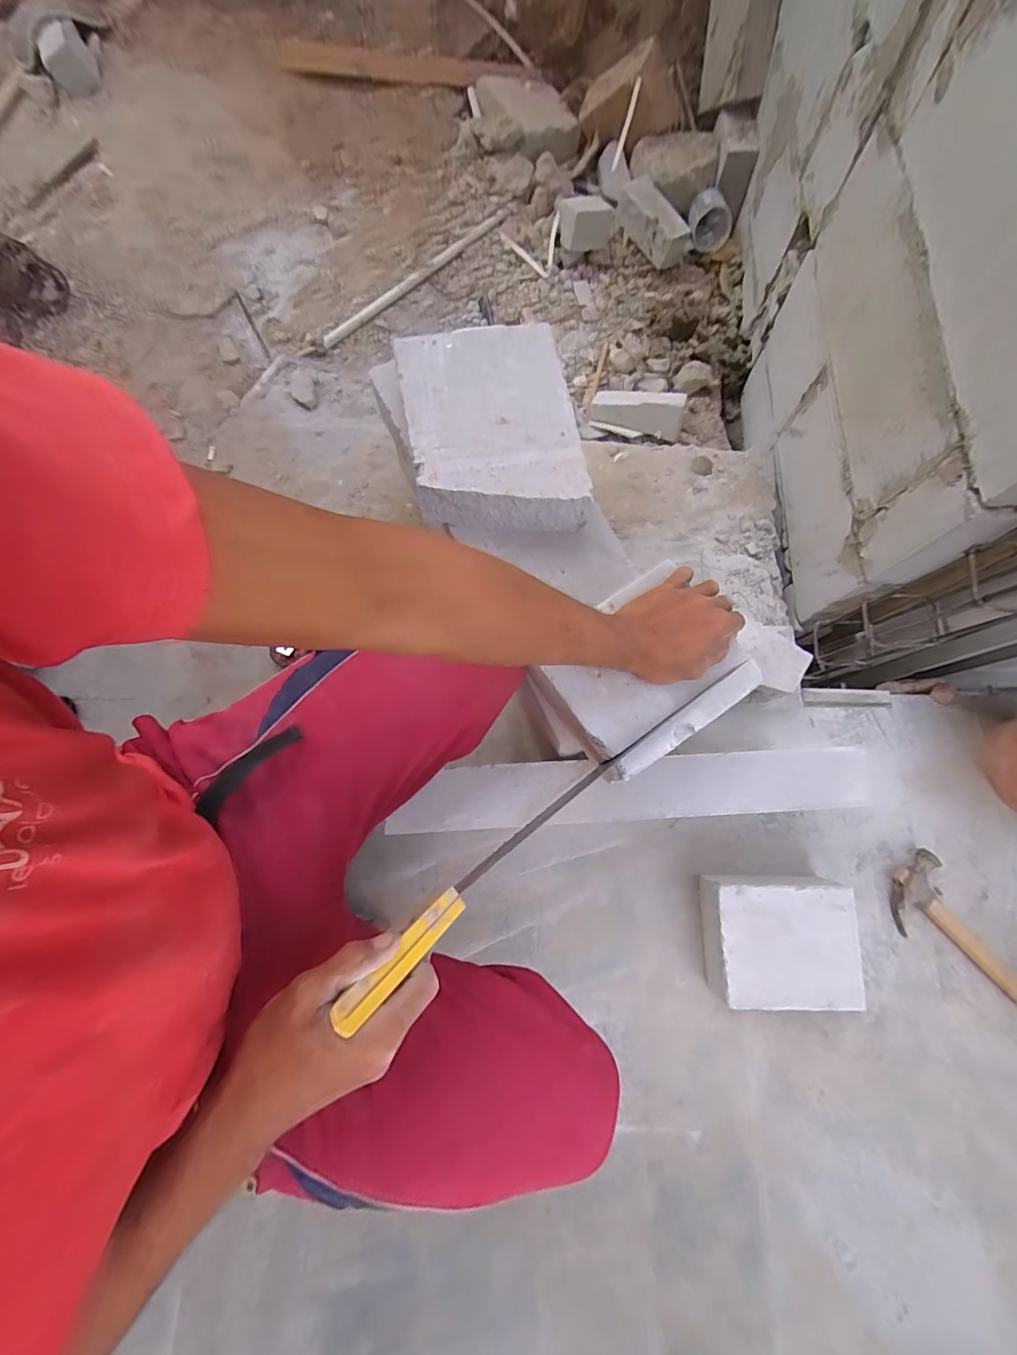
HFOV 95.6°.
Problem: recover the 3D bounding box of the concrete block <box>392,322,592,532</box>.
[{"bbox_3d":[-0.022,-0.312,0.577,0.202,0.087,0.257,-12,76,3],"label":"concrete block"}]

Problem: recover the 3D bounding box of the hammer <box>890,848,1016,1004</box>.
[{"bbox_3d":[0.676,0.403,0.692,0.107,0.028,0.255,-33,76,-3],"label":"hammer"}]

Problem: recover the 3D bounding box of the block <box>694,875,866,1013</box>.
[{"bbox_3d":[0.381,0.378,0.674,0.210,0.088,0.164,-2,77,-2],"label":"block"}]

